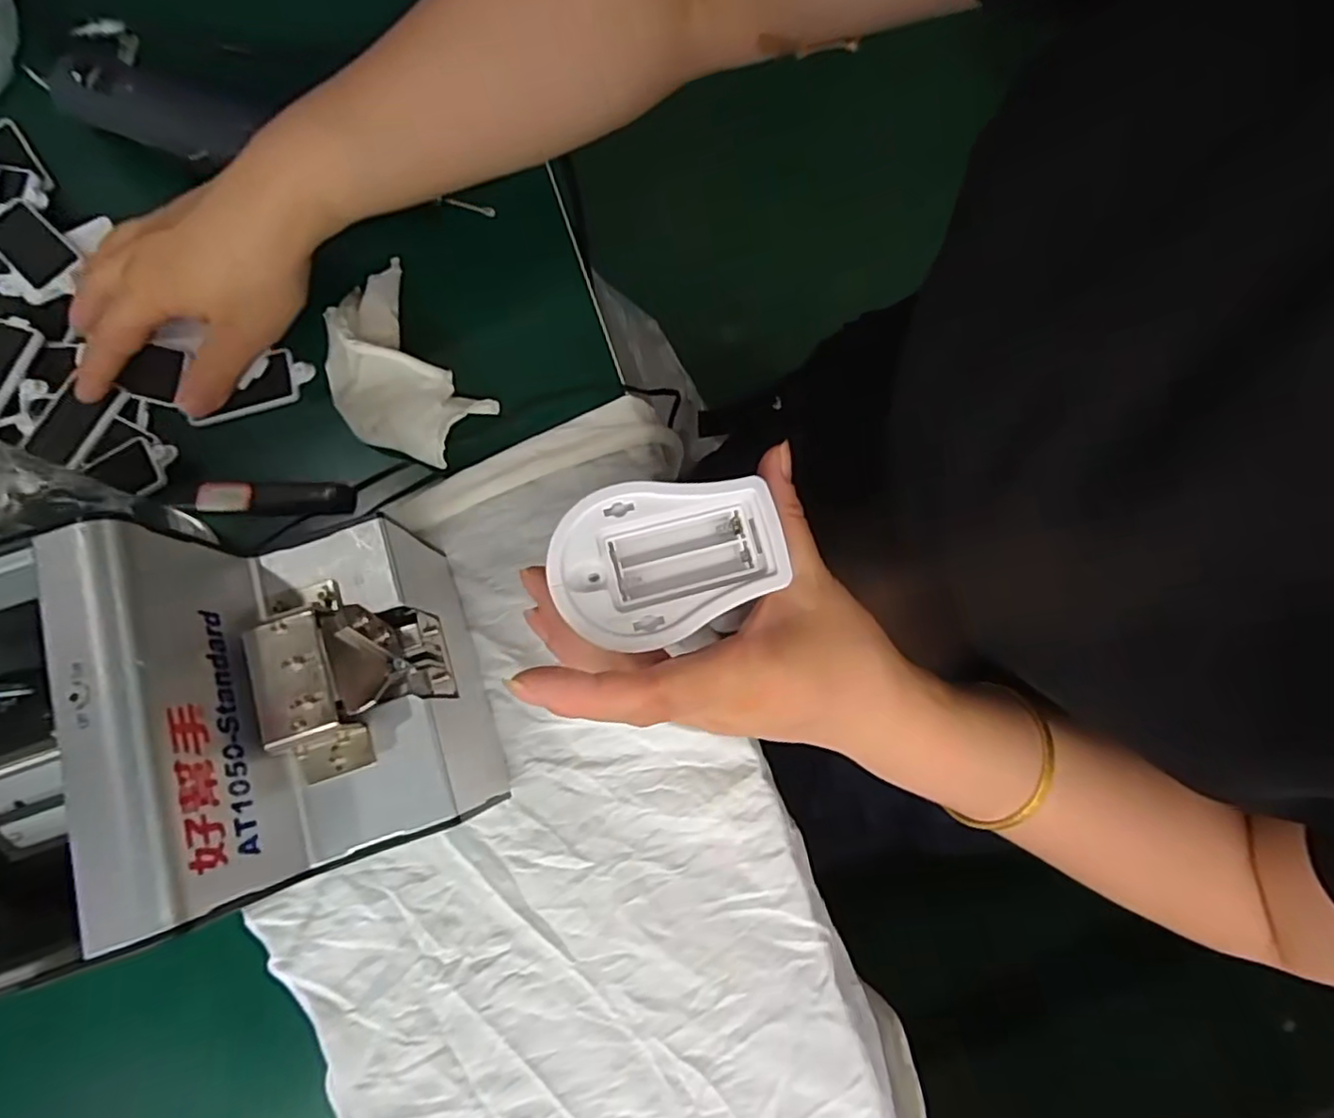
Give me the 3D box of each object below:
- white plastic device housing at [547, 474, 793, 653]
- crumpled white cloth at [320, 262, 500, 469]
[{"bbox_3d":[0.001,0.001,0.251,0.084,0.023,0.057,-10,78,-2],"label":"white plastic device housing"},{"bbox_3d":[-0.148,-0.102,0.345,0.069,0.027,0.118,-37,80,-7],"label":"crumpled white cloth"}]

